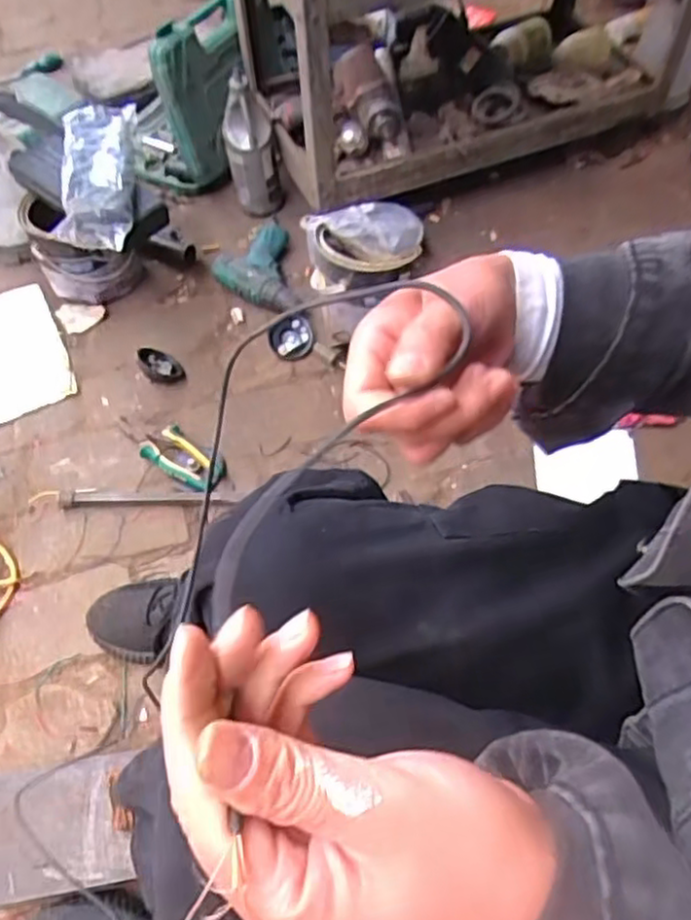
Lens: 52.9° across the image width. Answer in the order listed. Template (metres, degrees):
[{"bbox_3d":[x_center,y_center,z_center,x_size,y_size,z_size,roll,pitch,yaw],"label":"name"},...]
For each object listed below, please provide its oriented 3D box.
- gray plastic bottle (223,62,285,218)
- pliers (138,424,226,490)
[{"bbox_3d":[-0.158,-0.528,1.179,0.088,0.226,0.078,-8,59,-6],"label":"gray plastic bottle"},{"bbox_3d":[-0.225,-0.002,0.963,0.131,0.020,0.061,36,64,19],"label":"pliers"}]

